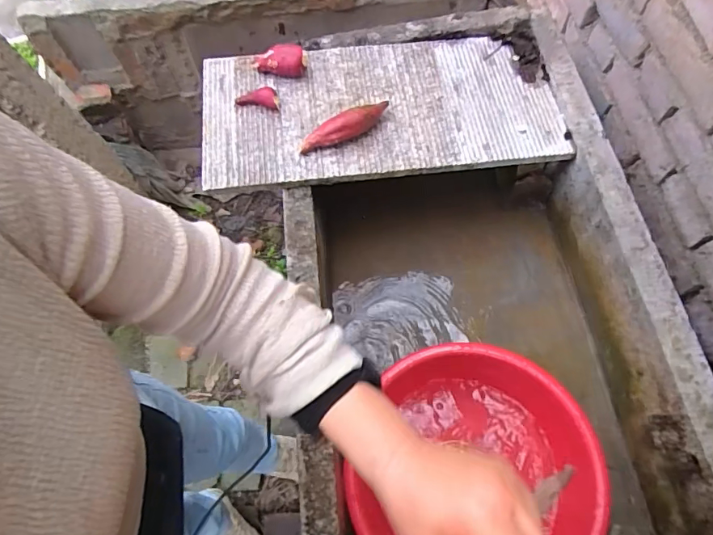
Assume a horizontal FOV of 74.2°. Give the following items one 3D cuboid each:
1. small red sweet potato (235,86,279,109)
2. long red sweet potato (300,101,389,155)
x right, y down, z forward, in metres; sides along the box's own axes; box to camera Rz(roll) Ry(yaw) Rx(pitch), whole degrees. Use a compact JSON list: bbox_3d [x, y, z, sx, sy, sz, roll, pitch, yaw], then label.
[{"bbox_3d":[-0.165,-0.284,0.787,0.073,0.027,0.028,4,65,5],"label":"small red sweet potato"},{"bbox_3d":[-0.014,-0.225,0.753,0.165,0.049,0.041,-32,67,-12],"label":"long red sweet potato"}]

